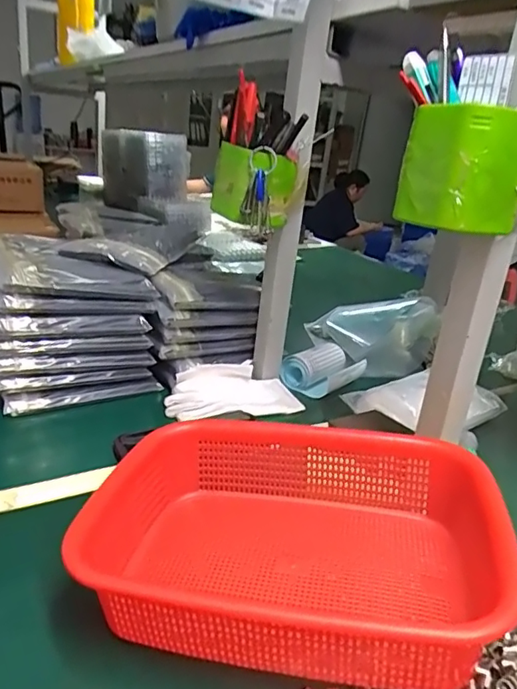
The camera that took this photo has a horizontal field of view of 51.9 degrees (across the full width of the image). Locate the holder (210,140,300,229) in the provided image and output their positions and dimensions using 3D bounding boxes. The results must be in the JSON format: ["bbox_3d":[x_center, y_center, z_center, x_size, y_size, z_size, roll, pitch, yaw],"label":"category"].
[{"bbox_3d":[-0.010,-0.180,0.603,0.093,0.079,0.064,10,22,8],"label":"holder"}]

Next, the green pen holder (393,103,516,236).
[{"bbox_3d":[0.147,-0.126,0.383,0.062,0.079,0.062,-4,24,-26],"label":"green pen holder"}]

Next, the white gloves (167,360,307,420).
[{"bbox_3d":[-0.034,0.061,0.691,0.170,0.039,0.090,0,23,-16],"label":"white gloves"}]

